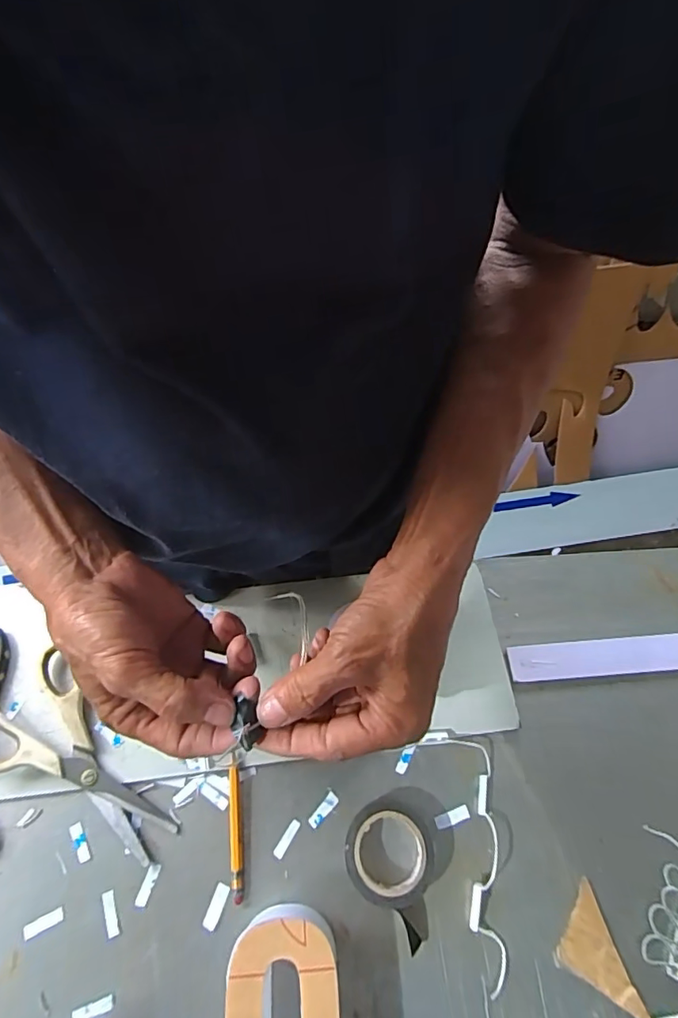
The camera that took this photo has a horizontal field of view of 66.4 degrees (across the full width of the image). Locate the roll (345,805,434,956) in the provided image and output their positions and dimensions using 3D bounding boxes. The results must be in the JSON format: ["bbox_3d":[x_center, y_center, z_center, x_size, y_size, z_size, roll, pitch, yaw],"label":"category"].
[{"bbox_3d":[0.041,0.242,0.352,0.076,0.020,0.057,40,70,18],"label":"roll"}]

